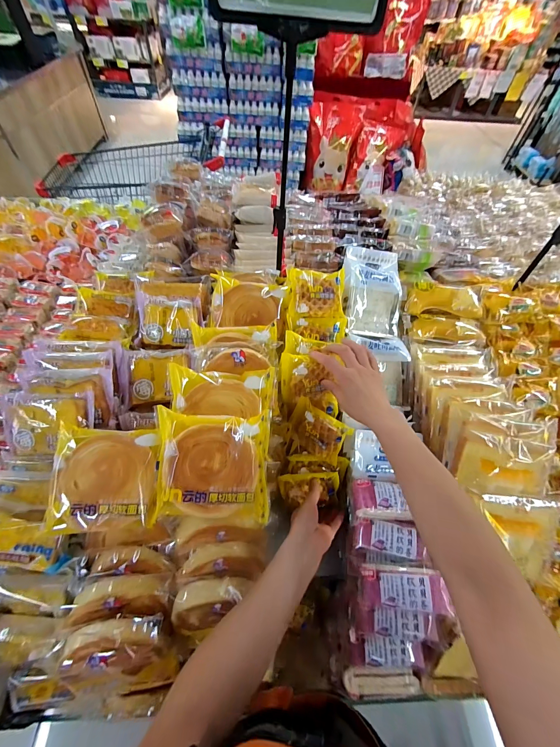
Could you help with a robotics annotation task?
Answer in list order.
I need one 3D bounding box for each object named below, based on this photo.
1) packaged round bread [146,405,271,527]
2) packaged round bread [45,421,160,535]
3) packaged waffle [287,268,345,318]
[{"bbox_3d":[-0.096,0.130,0.435,0.159,0.033,0.147,2,77,-4],"label":"packaged round bread"},{"bbox_3d":[-0.243,0.145,0.424,0.139,0.029,0.133,0,71,-7],"label":"packaged round bread"},{"bbox_3d":[0.070,-0.153,0.576,0.101,0.027,0.091,2,86,-3],"label":"packaged waffle"}]

